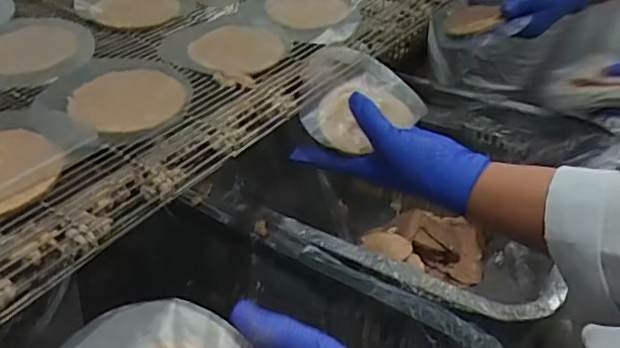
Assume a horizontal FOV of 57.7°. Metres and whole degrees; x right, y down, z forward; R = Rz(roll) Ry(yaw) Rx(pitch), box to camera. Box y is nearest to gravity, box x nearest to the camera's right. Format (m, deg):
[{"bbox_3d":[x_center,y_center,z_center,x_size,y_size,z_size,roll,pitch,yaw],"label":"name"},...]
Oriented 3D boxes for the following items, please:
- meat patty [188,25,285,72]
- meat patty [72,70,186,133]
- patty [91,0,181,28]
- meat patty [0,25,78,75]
[{"bbox_3d":[-0.065,-0.118,0.517,0.069,0.013,0.093,21,41,27],"label":"meat patty"},{"bbox_3d":[-0.142,-0.060,0.441,0.084,0.016,0.076,-12,38,-16],"label":"meat patty"},{"bbox_3d":[-0.176,-0.169,0.570,0.082,0.013,0.080,-9,37,-12],"label":"patty"},{"bbox_3d":[-0.254,-0.113,0.505,0.084,0.012,0.068,-22,41,-27],"label":"meat patty"}]

